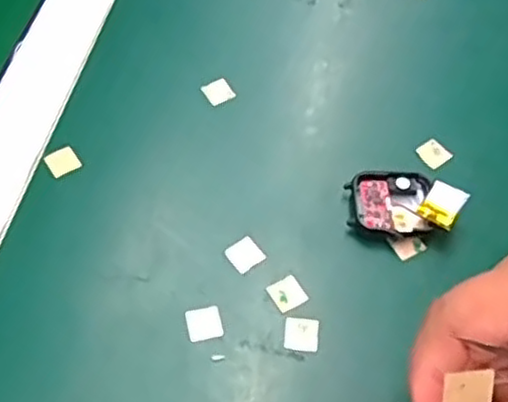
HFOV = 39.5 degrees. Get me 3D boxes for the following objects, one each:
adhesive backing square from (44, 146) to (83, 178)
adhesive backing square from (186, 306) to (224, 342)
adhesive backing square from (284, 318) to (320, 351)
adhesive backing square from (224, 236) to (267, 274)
[{"bbox_3d":[-0.103,-0.021,0.382,0.016,0.004,0.015,-32,69,-18],"label":"adhesive backing square"},{"bbox_3d":[-0.023,0.057,0.335,0.016,0.004,0.017,-11,58,-11],"label":"adhesive backing square"},{"bbox_3d":[0.023,0.063,0.336,0.016,0.004,0.017,6,58,2],"label":"adhesive backing square"},{"bbox_3d":[-0.004,0.027,0.357,0.016,0.004,0.016,-33,67,-18],"label":"adhesive backing square"}]

